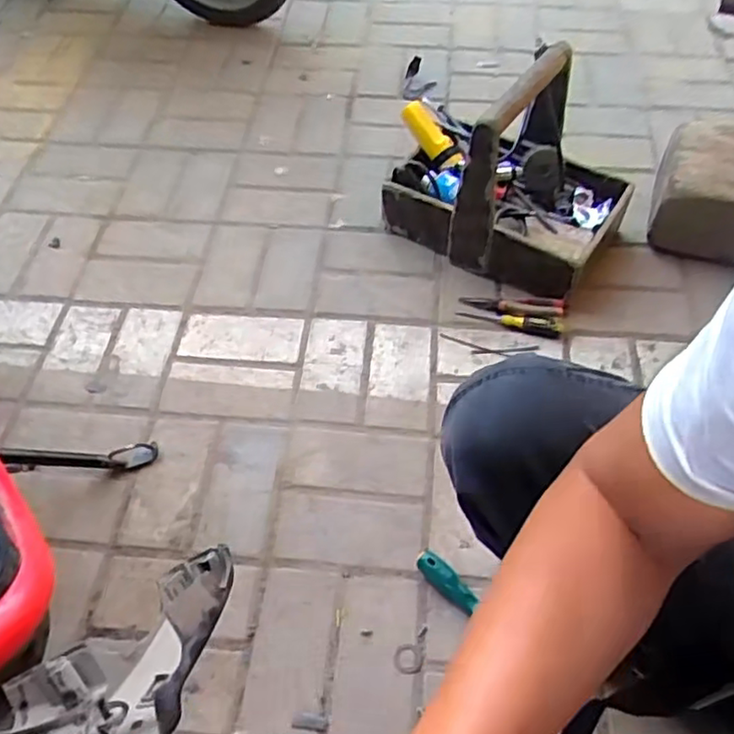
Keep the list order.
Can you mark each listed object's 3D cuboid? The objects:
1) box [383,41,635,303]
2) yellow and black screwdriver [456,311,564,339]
[{"bbox_3d":[0.241,-0.311,1.086,0.343,0.259,0.259,35,61,24],"label":"box"},{"bbox_3d":[0.220,-0.071,1.050,0.160,0.016,0.033,14,55,11],"label":"yellow and black screwdriver"}]

